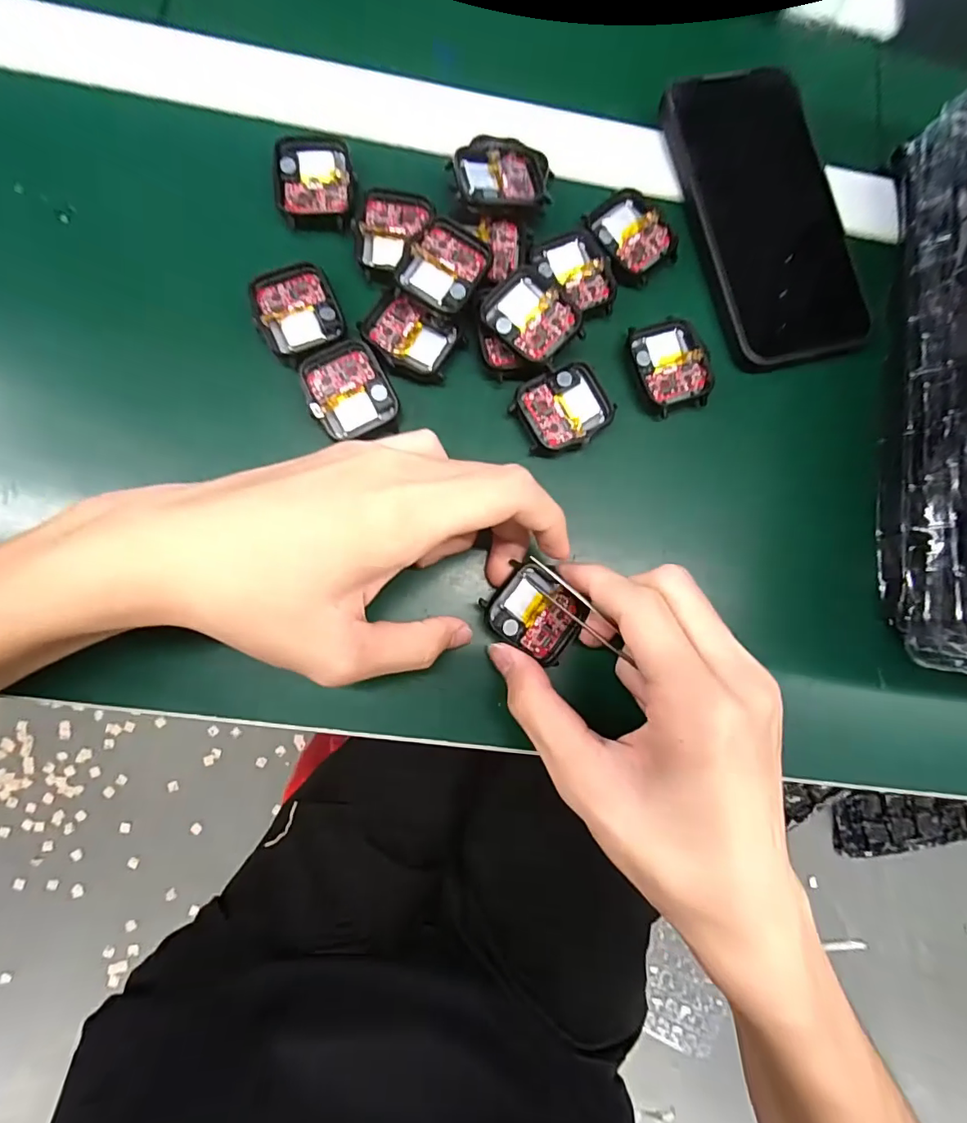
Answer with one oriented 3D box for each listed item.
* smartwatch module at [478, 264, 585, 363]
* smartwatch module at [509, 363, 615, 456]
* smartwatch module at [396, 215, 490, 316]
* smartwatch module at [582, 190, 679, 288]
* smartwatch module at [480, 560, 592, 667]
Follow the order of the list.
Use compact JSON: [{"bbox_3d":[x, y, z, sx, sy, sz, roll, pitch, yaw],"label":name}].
[{"bbox_3d":[0.024,-0.118,0.252,0.046,0.012,0.036,39,80,1],"label":"smartwatch module"},{"bbox_3d":[0.039,-0.075,0.256,0.046,0.013,0.040,-20,84,-8],"label":"smartwatch module"},{"bbox_3d":[-0.018,-0.141,0.251,0.035,0.010,0.041,30,80,0],"label":"smartwatch module"},{"bbox_3d":[0.078,-0.171,0.272,0.037,0.008,0.045,-41,87,-10],"label":"smartwatch module"},{"bbox_3d":[0.024,0.023,0.239,0.043,0.010,0.038,31,83,0],"label":"smartwatch module"}]

